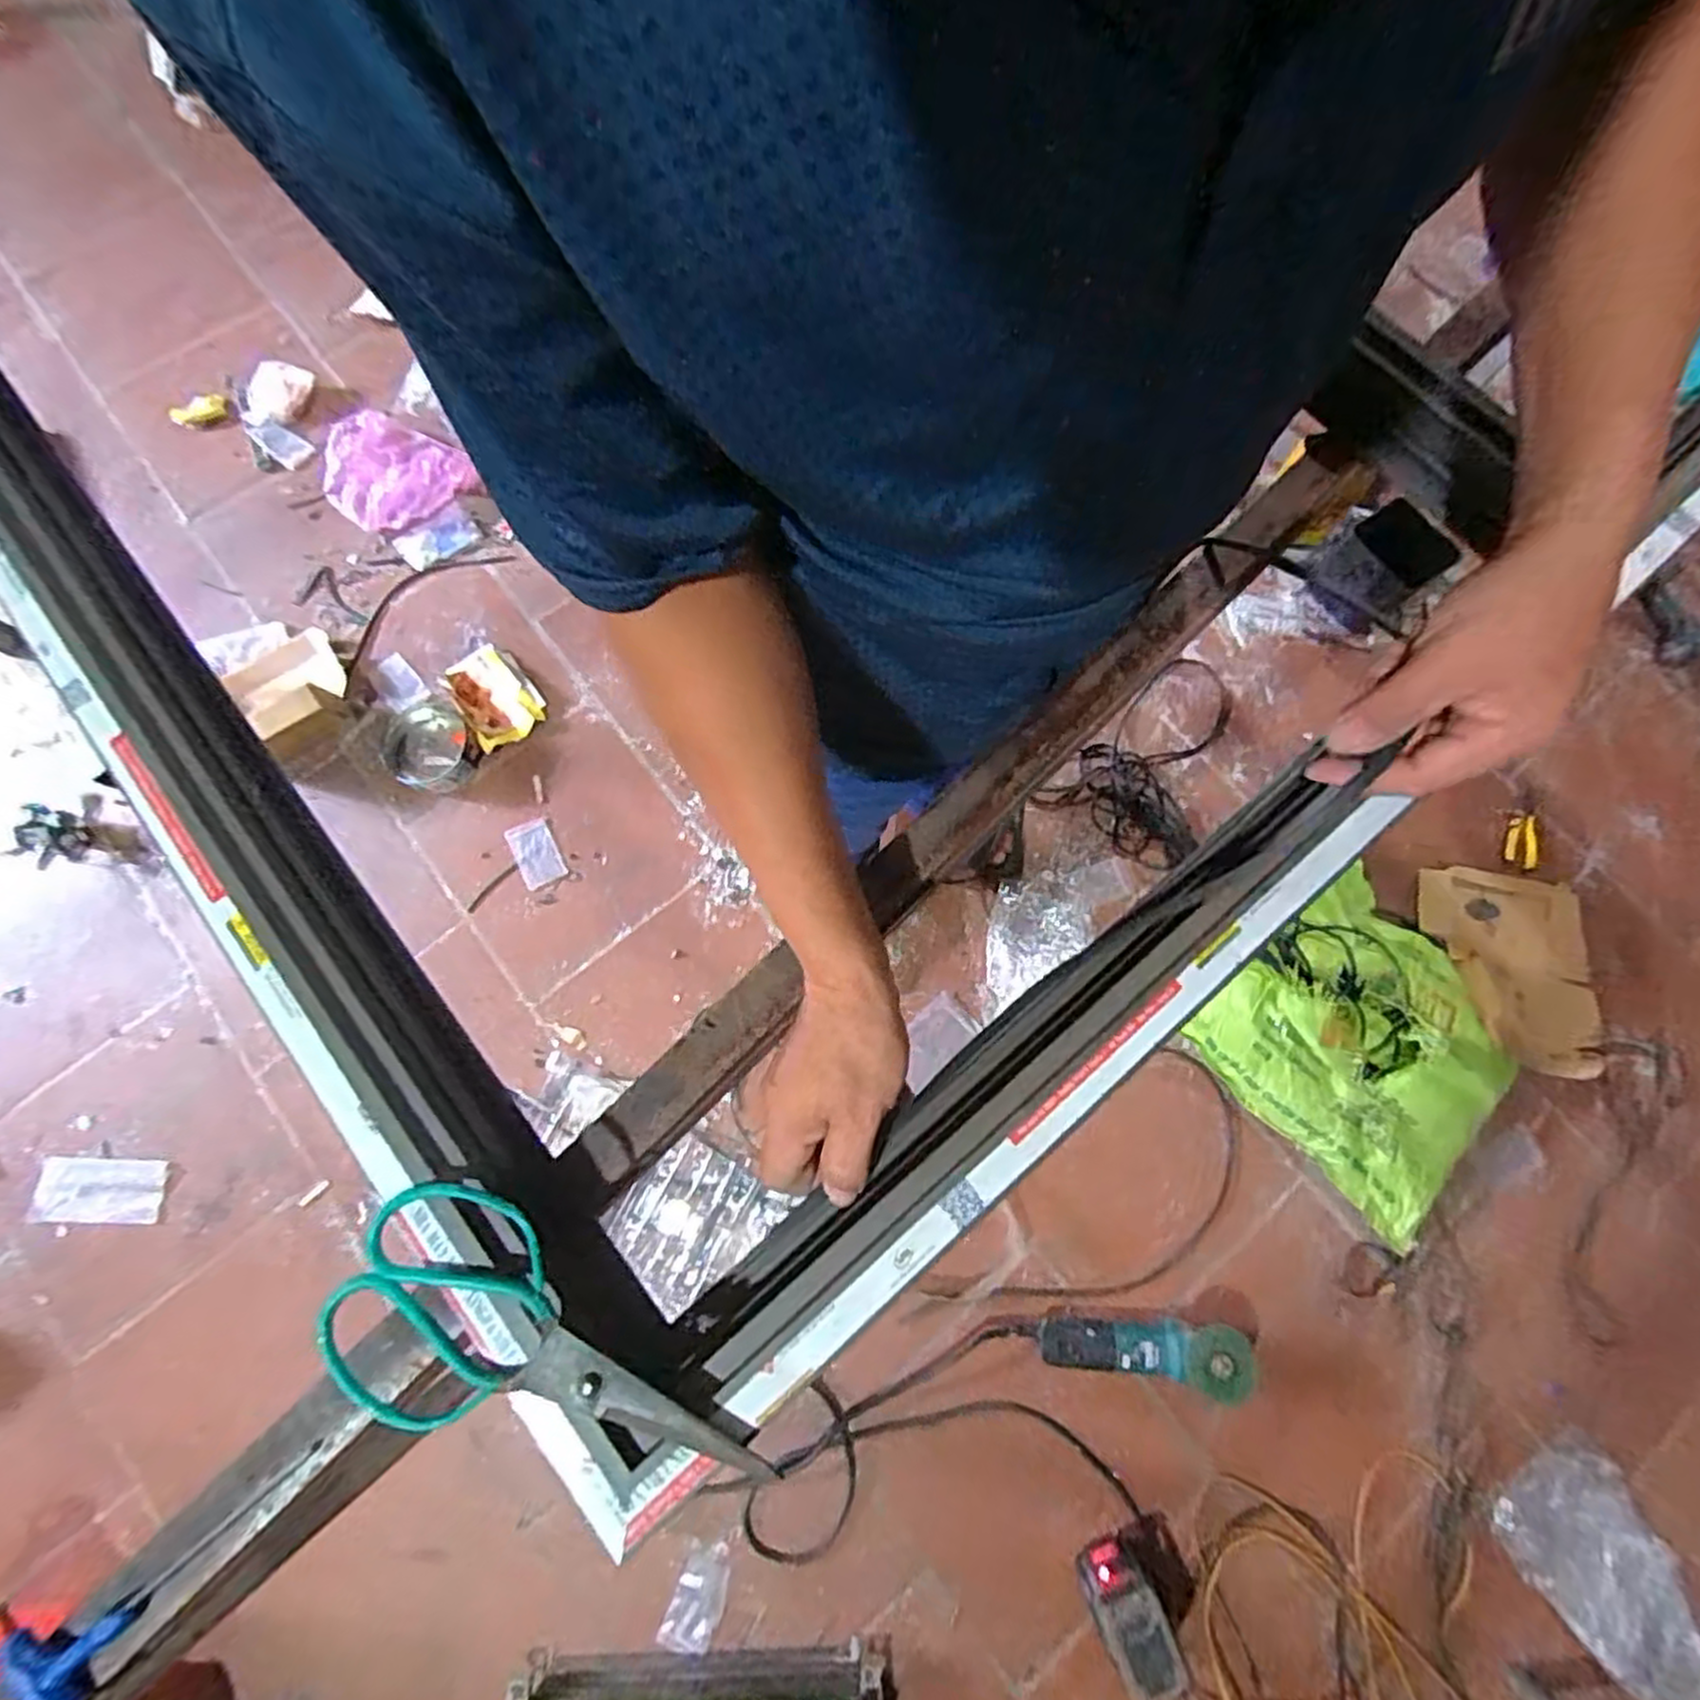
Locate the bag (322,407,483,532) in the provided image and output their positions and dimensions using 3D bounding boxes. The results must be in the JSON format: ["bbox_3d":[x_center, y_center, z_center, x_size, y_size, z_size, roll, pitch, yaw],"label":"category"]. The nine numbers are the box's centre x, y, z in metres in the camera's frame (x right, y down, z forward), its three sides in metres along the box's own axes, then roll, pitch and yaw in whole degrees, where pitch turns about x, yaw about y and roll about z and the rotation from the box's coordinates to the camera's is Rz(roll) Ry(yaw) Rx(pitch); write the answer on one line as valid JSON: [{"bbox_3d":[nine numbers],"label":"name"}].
[{"bbox_3d":[-0.941,-0.780,1.542,0.254,0.049,0.266,-32,77,-10],"label":"bag"}]

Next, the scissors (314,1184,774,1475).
[{"bbox_3d":[-0.137,0.234,0.345,0.205,0.015,0.091,25,77,6],"label":"scissors"}]

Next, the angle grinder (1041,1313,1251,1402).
[{"bbox_3d":[0.431,0.731,1.112,0.294,0.089,0.090,9,74,2],"label":"angle grinder"}]

